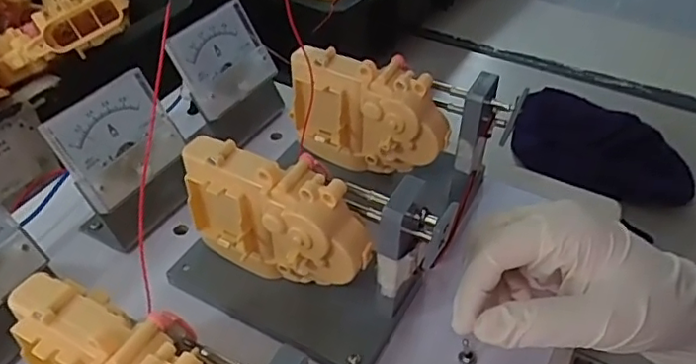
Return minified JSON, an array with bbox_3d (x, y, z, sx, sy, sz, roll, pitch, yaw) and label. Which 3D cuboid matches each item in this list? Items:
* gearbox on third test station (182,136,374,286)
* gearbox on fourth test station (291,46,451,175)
[{"bbox_3d":[-0.034,0.023,0.301,0.096,0.081,0.033,25,48,24],"label":"gearbox on third test station"},{"bbox_3d":[0.012,-0.036,0.354,0.094,0.070,0.026,20,46,19],"label":"gearbox on fourth test station"}]

